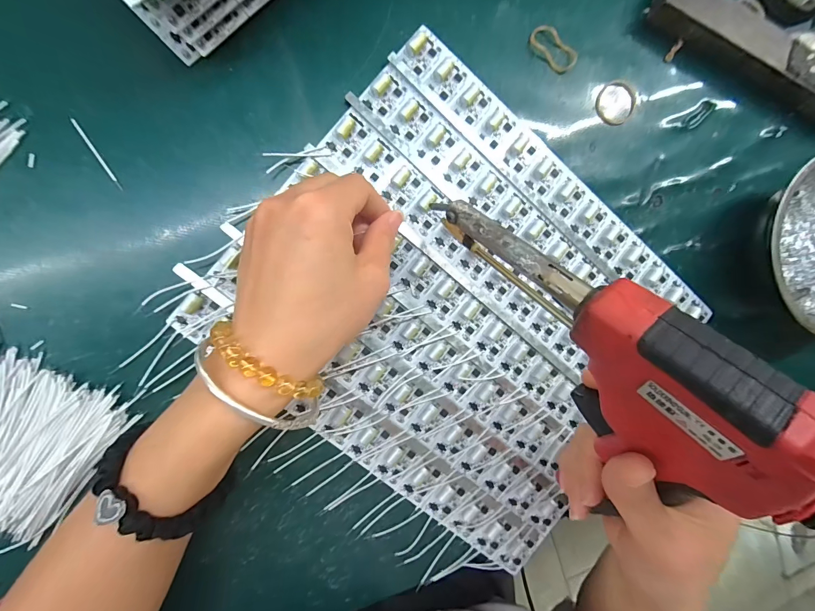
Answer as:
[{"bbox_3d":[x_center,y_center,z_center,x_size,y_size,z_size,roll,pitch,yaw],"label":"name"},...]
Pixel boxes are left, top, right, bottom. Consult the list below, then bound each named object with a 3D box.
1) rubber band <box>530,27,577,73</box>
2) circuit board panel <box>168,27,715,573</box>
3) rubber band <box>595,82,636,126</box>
[{"bbox_3d":[0.100,-0.176,0.243,0.035,0.004,0.019,43,86,-8],"label":"rubber band"},{"bbox_3d":[0.043,0.002,0.239,0.282,0.010,0.248,40,86,-8],"label":"circuit board panel"},{"bbox_3d":[0.149,-0.144,0.252,0.030,0.004,0.028,-31,97,-6],"label":"rubber band"}]

